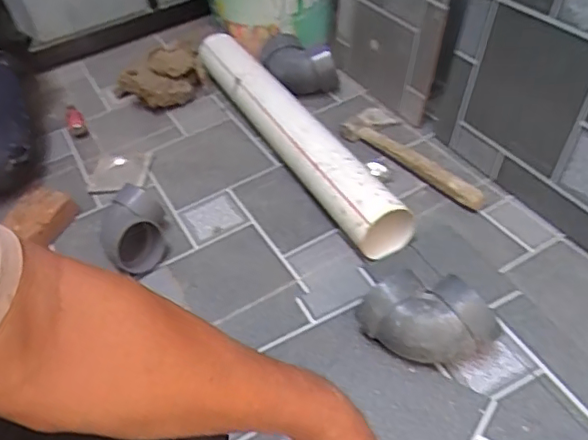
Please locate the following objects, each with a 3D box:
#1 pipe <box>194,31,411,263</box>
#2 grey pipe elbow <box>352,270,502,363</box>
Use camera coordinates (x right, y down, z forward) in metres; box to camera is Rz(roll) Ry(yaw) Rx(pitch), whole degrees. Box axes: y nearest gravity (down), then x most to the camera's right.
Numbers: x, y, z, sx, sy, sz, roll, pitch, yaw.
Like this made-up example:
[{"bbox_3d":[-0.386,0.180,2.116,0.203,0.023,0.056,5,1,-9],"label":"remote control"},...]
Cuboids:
[{"bbox_3d":[-0.022,-0.182,1.005,0.085,0.088,0.672,-24,48,-14],"label":"pipe"},{"bbox_3d":[0.155,0.120,0.664,0.157,0.084,0.081,13,50,20],"label":"grey pipe elbow"}]

